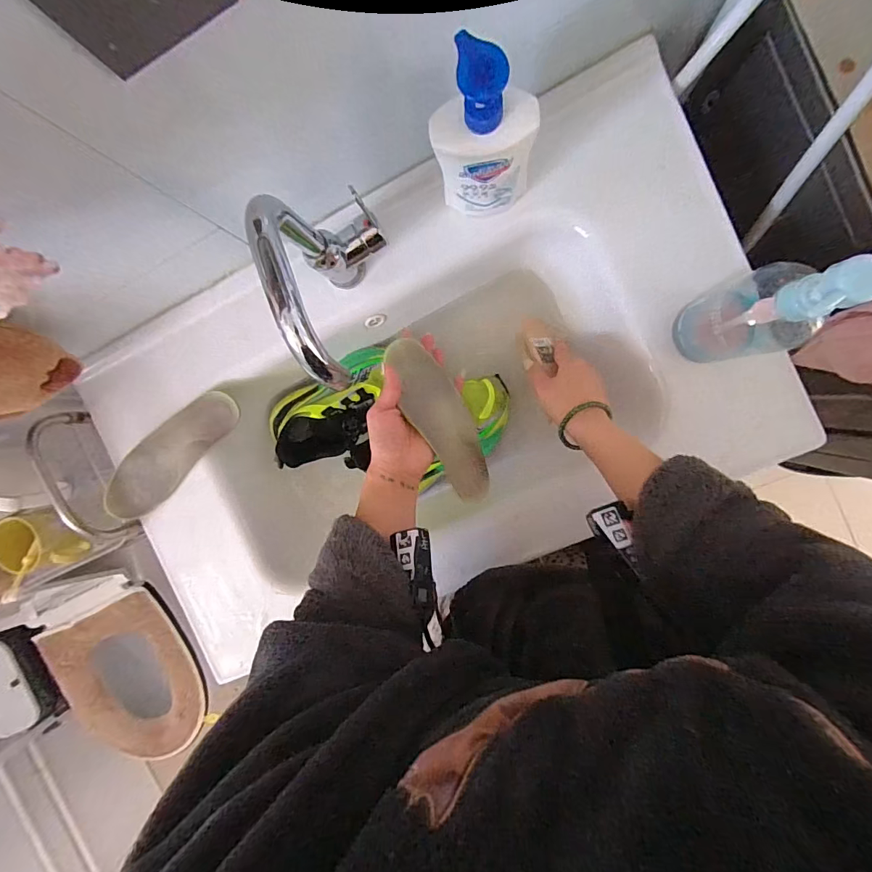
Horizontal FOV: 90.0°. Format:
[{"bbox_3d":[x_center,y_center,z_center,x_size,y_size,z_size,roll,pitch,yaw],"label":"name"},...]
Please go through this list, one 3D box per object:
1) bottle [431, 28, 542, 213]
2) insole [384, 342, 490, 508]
[{"bbox_3d":[0.044,-0.262,0.394,0.087,0.181,0.048,-1,95,8],"label":"bottle"},{"bbox_3d":[0.009,-0.019,0.500,0.056,0.031,0.202,-28,95,9],"label":"insole"}]

